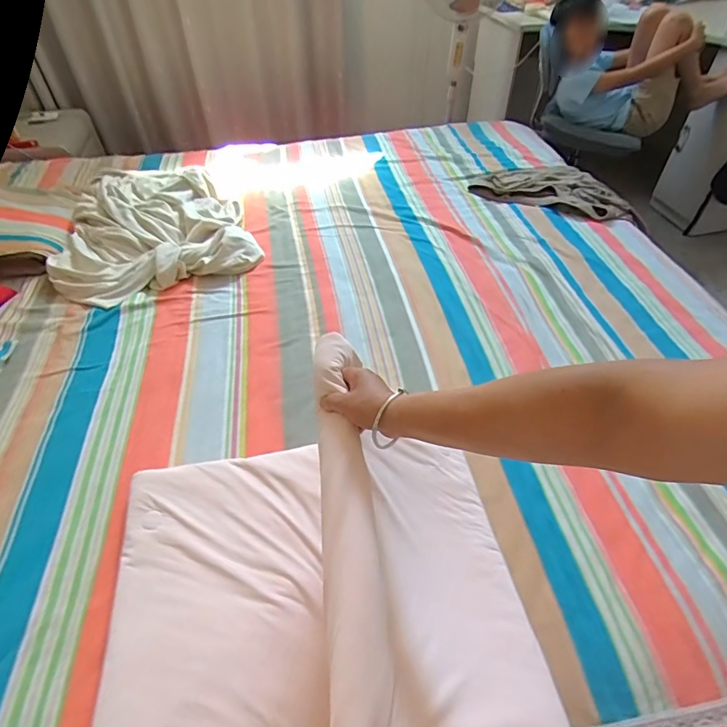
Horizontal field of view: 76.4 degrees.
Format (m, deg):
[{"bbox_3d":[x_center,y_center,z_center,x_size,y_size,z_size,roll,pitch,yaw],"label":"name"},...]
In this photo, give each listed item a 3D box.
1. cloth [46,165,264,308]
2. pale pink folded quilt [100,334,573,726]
[{"bbox_3d":[-0.653,-0.441,1.409,0.530,0.120,0.614,-18,50,-14],"label":"cloth"},{"bbox_3d":[-0.073,0.260,0.570,0.564,0.307,0.540,-1,48,1],"label":"pale pink folded quilt"}]

